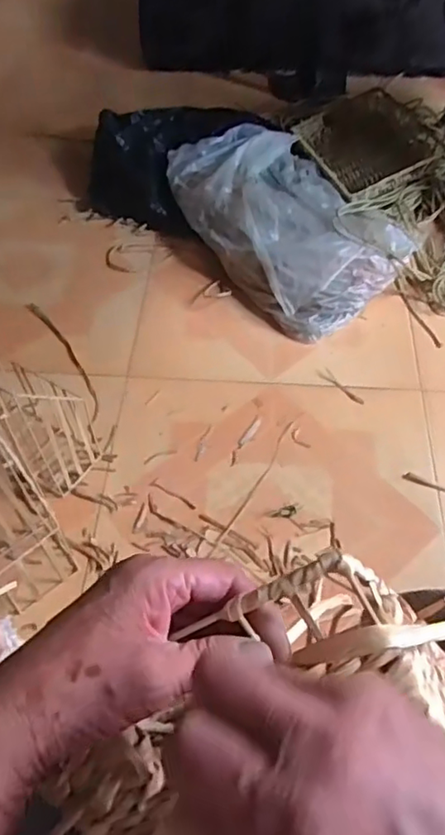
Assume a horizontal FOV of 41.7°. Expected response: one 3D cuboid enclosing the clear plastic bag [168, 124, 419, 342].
[{"bbox_3d":[0.143,-0.472,1.369,0.386,0.111,0.628,-25,60,-17],"label":"clear plastic bag"}]

